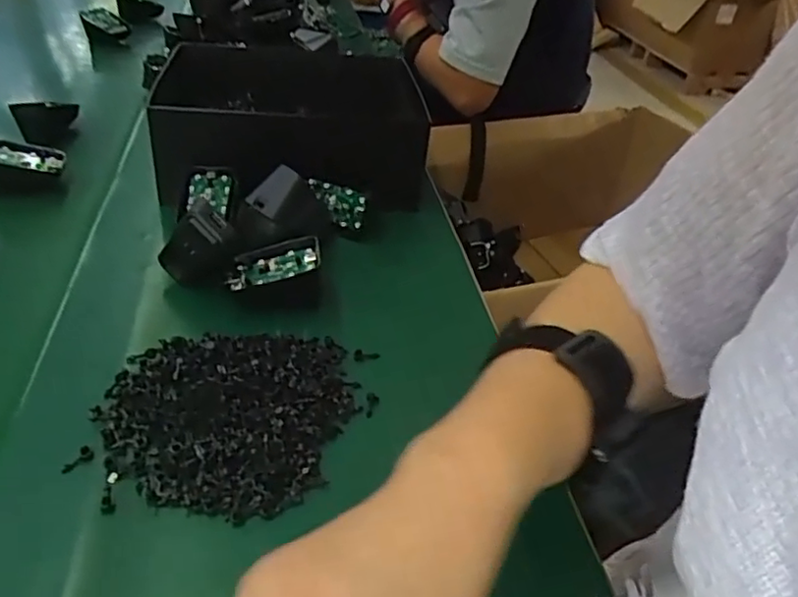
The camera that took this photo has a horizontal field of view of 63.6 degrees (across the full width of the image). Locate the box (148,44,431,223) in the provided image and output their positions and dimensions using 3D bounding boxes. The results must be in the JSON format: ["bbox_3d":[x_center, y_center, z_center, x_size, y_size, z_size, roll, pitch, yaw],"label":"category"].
[{"bbox_3d":[-0.103,-0.168,0.618,0.226,0.101,0.196,-3,37,-10],"label":"box"}]

